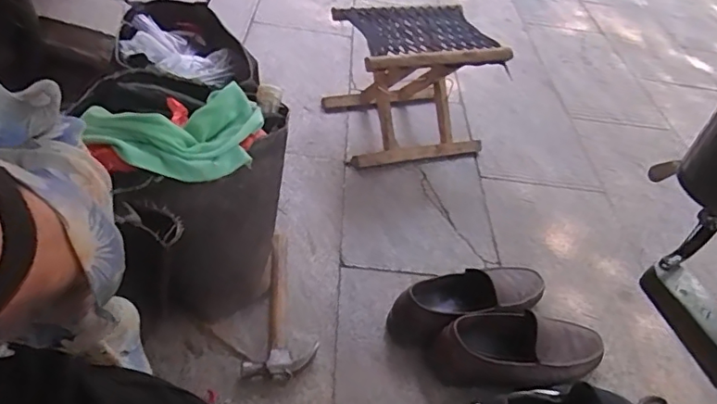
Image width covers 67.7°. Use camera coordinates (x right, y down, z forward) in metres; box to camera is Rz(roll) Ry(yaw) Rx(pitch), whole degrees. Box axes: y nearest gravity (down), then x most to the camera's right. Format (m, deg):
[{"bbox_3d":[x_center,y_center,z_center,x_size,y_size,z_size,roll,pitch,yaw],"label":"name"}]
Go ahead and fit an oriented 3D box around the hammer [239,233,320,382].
[{"bbox_3d":[-0.107,0.165,0.842,0.097,0.035,0.262,9,43,-2],"label":"hammer"}]

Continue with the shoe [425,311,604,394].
[{"bbox_3d":[0.242,0.224,0.798,0.272,0.083,0.113,4,42,-7],"label":"shoe"}]

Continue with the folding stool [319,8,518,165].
[{"bbox_3d":[0.119,-0.266,1.209,0.324,0.257,0.274,-8,45,-19],"label":"folding stool"}]

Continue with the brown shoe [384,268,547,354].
[{"bbox_3d":[0.180,0.161,0.864,0.281,0.079,0.104,-14,49,-24],"label":"brown shoe"}]

